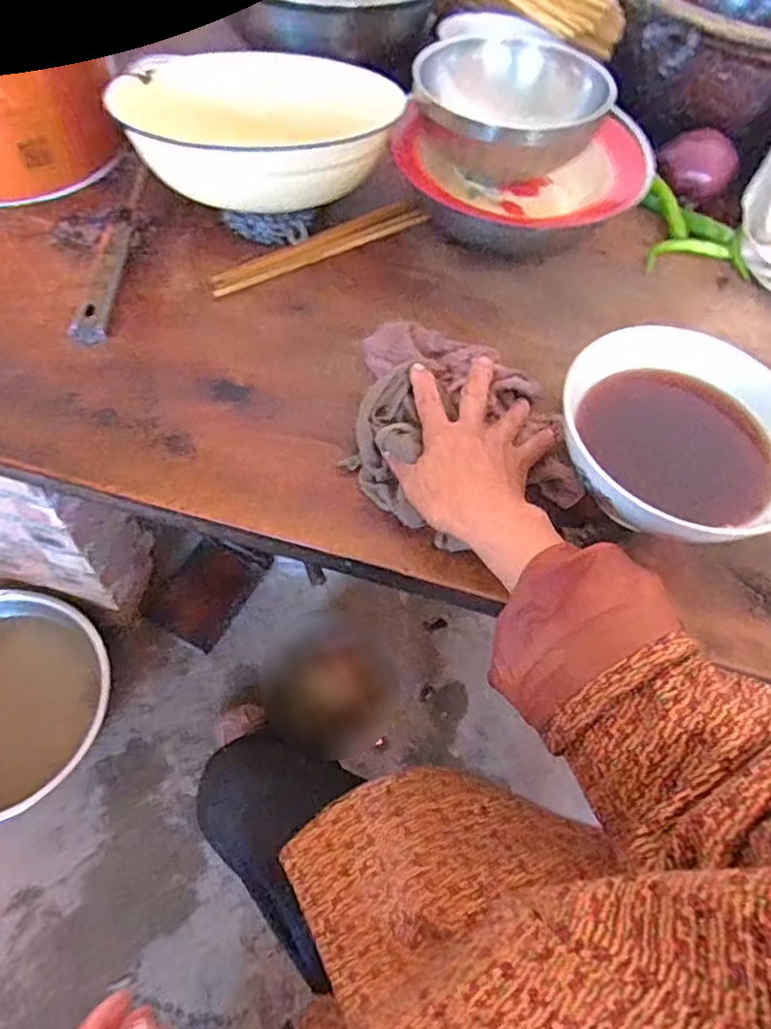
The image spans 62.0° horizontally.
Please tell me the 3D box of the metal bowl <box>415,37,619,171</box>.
[{"bbox_3d":[0.106,-0.360,0.567,0.140,0.058,0.147,2,59,-4],"label":"metal bowl"}]

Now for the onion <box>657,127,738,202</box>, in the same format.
[{"bbox_3d":[0.314,-0.352,0.650,0.072,0.044,0.068,1,64,-3],"label":"onion"}]

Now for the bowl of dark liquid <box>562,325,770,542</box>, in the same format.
[{"bbox_3d":[0.206,-0.045,0.469,0.165,0.093,0.169,-38,73,-18],"label":"bowl of dark liquid"}]

